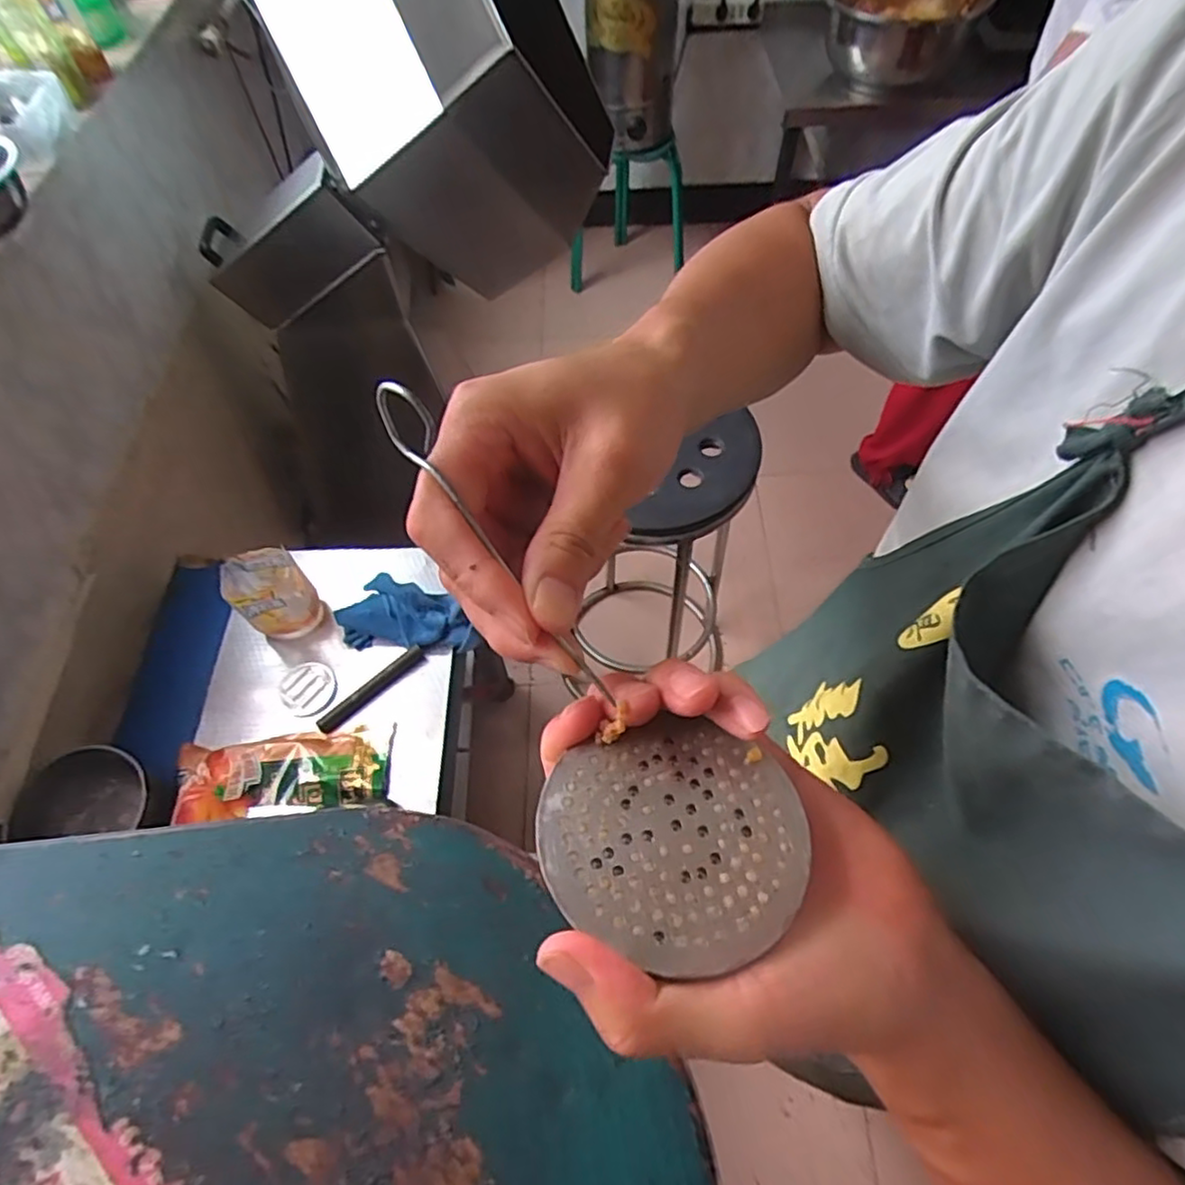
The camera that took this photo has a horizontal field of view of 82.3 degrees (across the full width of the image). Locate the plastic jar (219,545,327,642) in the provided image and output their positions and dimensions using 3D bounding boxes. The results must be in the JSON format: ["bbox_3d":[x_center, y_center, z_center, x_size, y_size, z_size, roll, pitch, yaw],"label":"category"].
[{"bbox_3d":[-0.501,0.009,1.078,0.108,0.136,0.112,-1,59,2],"label":"plastic jar"}]

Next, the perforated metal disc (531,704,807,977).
[{"bbox_3d":[0.026,0.075,0.213,0.080,0.013,0.072,-22,61,-10],"label":"perforated metal disc"}]

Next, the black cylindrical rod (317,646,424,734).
[{"bbox_3d":[-0.334,0.145,1.025,0.180,0.020,0.023,-38,65,-18],"label":"black cylindrical rod"}]

